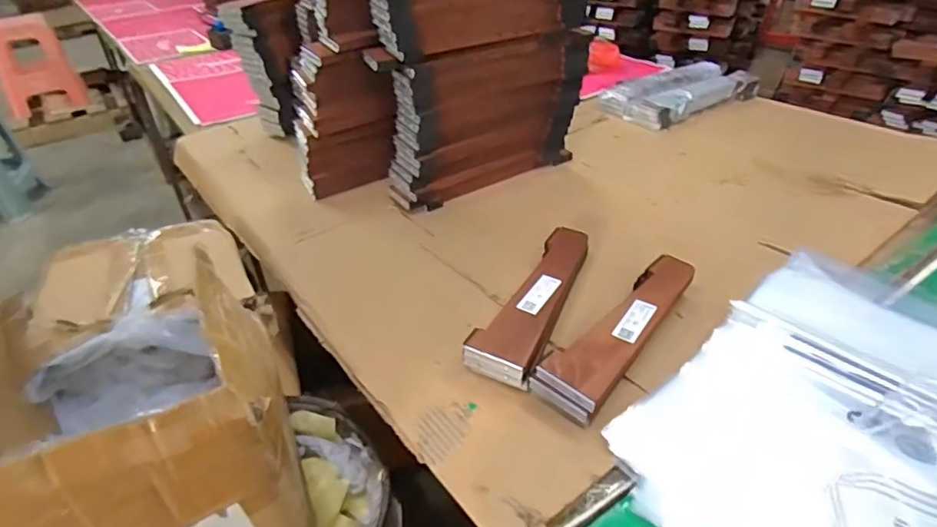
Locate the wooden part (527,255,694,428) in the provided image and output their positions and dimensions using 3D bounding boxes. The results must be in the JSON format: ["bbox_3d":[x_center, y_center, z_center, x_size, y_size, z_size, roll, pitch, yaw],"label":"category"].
[{"bbox_3d":[0.204,0.087,0.733,0.082,0.043,0.294,30,50,35],"label":"wooden part"}]

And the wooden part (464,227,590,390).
[{"bbox_3d":[0.099,0.051,0.788,0.085,0.048,0.288,16,43,24],"label":"wooden part"}]

